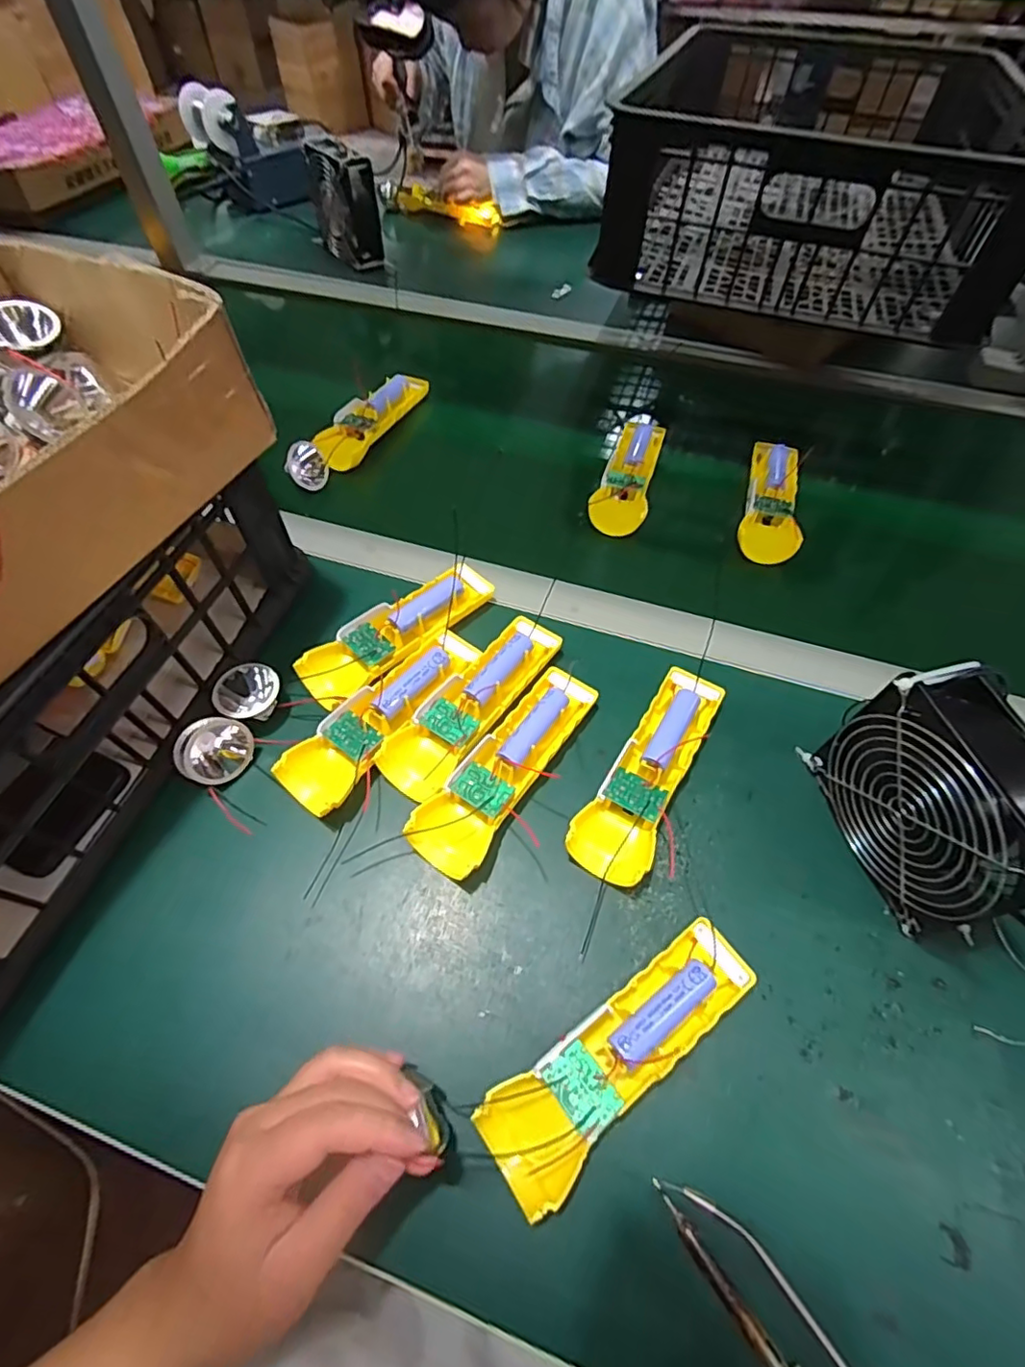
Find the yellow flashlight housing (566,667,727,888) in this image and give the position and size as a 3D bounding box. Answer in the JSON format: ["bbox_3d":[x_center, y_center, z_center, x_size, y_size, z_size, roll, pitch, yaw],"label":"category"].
[{"bbox_3d":[0.095,0.057,0.392,0.050,0.032,0.163,26,61,16],"label":"yellow flashlight housing"}]

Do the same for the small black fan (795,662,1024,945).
[{"bbox_3d":[0.248,0.071,0.330,0.053,0.122,0.132,-11,58,-7],"label":"small black fan"}]

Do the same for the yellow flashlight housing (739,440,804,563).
[{"bbox_3d":[0.249,-0.177,0.541,0.051,0.021,0.154,18,59,11],"label":"yellow flashlight housing"}]

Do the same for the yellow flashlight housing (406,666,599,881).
[{"bbox_3d":[-0.001,0.054,0.389,0.048,0.030,0.163,32,63,19],"label":"yellow flashlight housing"}]

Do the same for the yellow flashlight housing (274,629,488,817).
[{"bbox_3d":[-0.090,0.019,0.410,0.050,0.023,0.165,34,64,19],"label":"yellow flashlight housing"}]

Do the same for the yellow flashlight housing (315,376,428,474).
[{"bbox_3d":[-0.153,-0.290,0.614,0.052,0.027,0.158,20,60,13],"label":"yellow flashlight housing"}]

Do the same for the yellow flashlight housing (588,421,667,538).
[{"bbox_3d":[0.114,-0.207,0.560,0.051,0.019,0.156,14,59,9],"label":"yellow flashlight housing"}]

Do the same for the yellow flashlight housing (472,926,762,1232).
[{"bbox_3d":[0.059,0.191,0.302,0.164,0.031,0.048,-34,63,-19],"label":"yellow flashlight housing"}]

